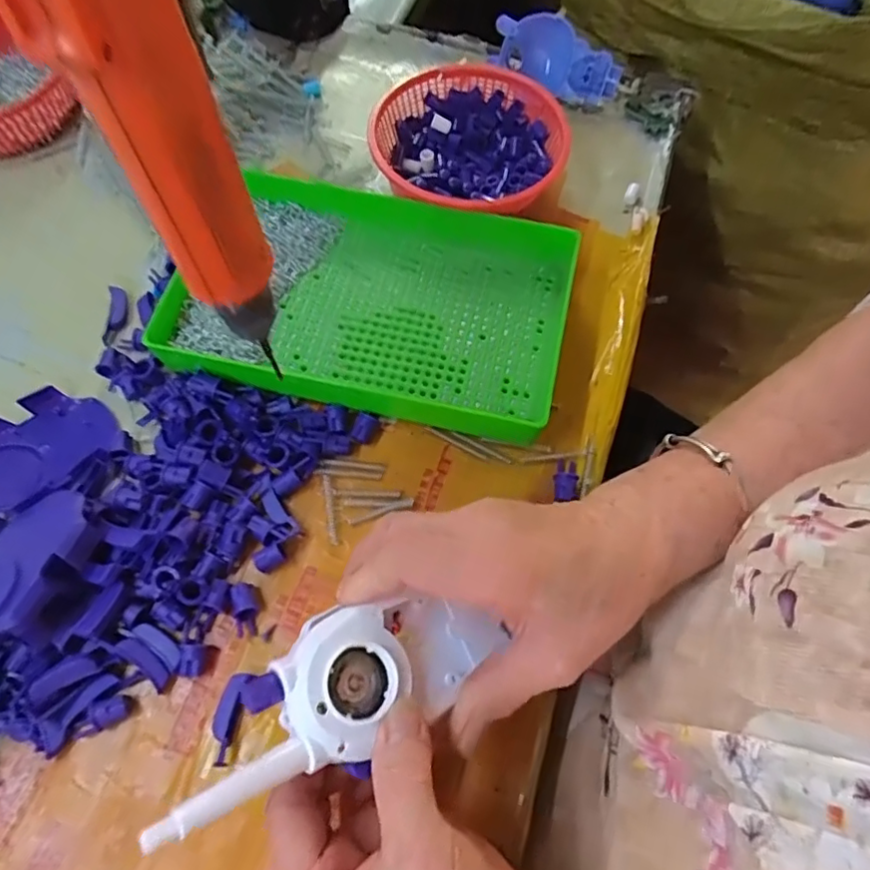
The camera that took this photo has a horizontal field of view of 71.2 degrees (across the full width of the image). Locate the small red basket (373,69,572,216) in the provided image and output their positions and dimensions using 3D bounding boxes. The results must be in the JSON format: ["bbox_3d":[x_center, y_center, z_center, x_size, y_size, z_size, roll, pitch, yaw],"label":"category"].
[{"bbox_3d":[0.024,-0.200,0.437,0.133,0.049,0.128,0,65,0],"label":"small red basket"}]

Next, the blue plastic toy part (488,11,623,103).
[{"bbox_3d":[0.095,-0.293,0.474,0.101,0.055,0.023,20,66,9],"label":"blue plastic toy part"}]

